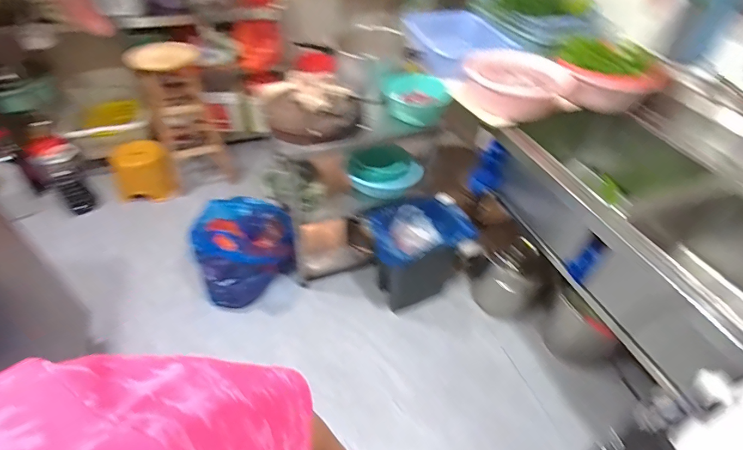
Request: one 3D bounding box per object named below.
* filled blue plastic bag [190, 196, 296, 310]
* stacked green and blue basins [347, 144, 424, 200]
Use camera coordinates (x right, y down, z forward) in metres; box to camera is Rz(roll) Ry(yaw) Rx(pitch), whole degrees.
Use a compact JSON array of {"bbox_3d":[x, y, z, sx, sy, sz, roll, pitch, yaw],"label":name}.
[{"bbox_3d":[-0.543,0.062,1.693,0.365,0.320,0.421,-16,48,-18],"label":"filled blue plastic bag"},{"bbox_3d":[0.045,-0.230,1.629,0.290,0.099,0.290,1,45,-1],"label":"stacked green and blue basins"}]

